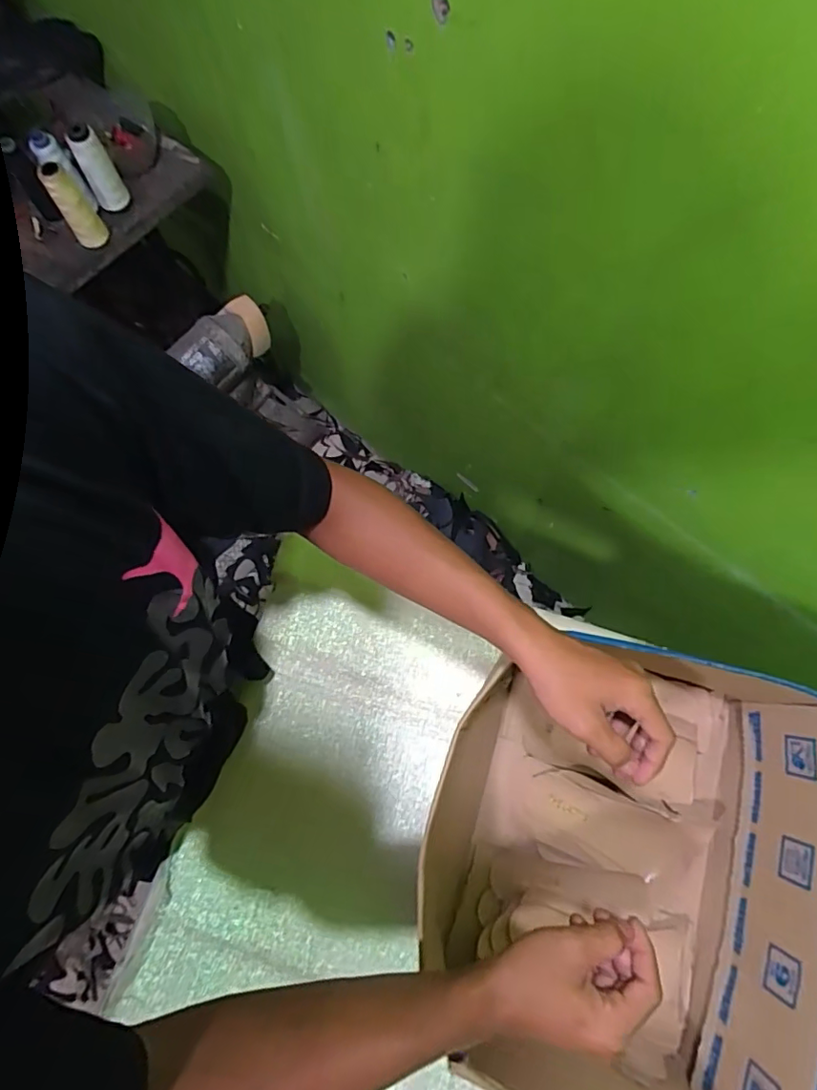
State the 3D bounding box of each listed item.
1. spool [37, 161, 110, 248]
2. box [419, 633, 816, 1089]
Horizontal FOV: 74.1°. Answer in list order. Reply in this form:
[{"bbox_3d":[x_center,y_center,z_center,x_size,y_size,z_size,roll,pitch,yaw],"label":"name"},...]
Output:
[{"bbox_3d":[-0.478,-0.483,0.770,0.043,0.110,0.042,-1,72,2],"label":"spool"},{"bbox_3d":[0.186,0.276,0.501,0.297,0.163,0.341,19,73,8],"label":"box"}]

